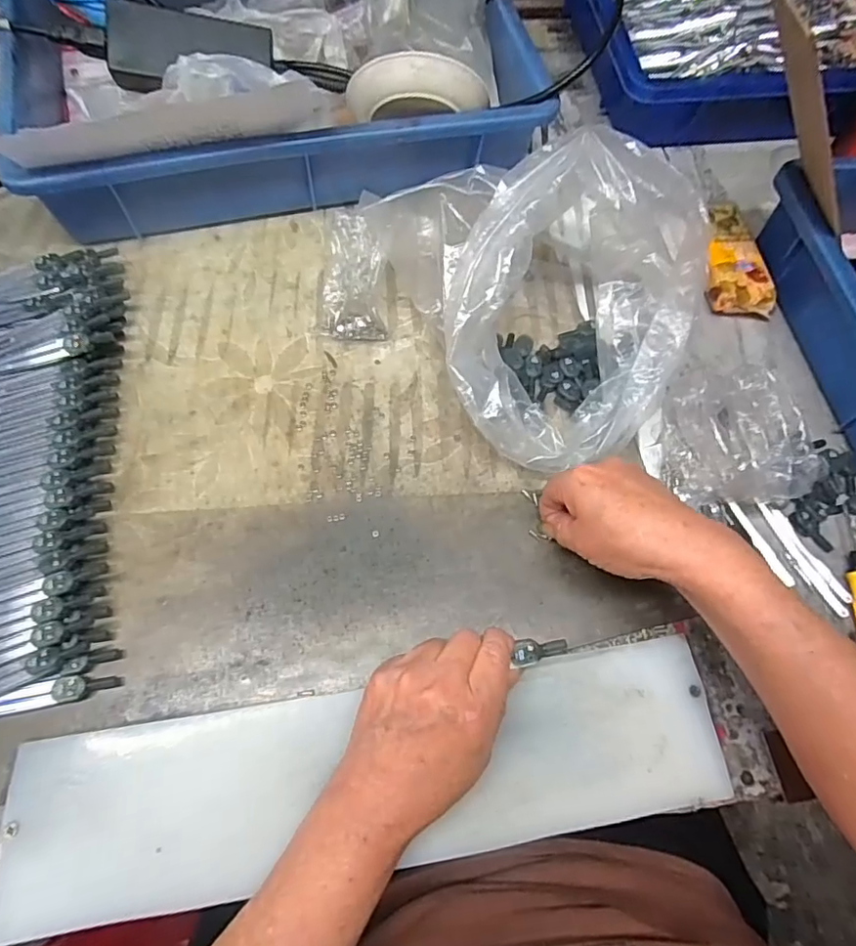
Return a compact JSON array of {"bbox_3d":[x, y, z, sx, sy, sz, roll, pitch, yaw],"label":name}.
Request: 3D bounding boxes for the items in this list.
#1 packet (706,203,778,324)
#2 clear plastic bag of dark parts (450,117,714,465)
[{"bbox_3d":[0.269,-0.192,0.484,0.054,0.027,0.114,0,73,-2],"label":"packet"},{"bbox_3d":[0.101,-0.126,0.400,0.174,0.124,0.229,8,66,0],"label":"clear plastic bag of dark parts"}]

